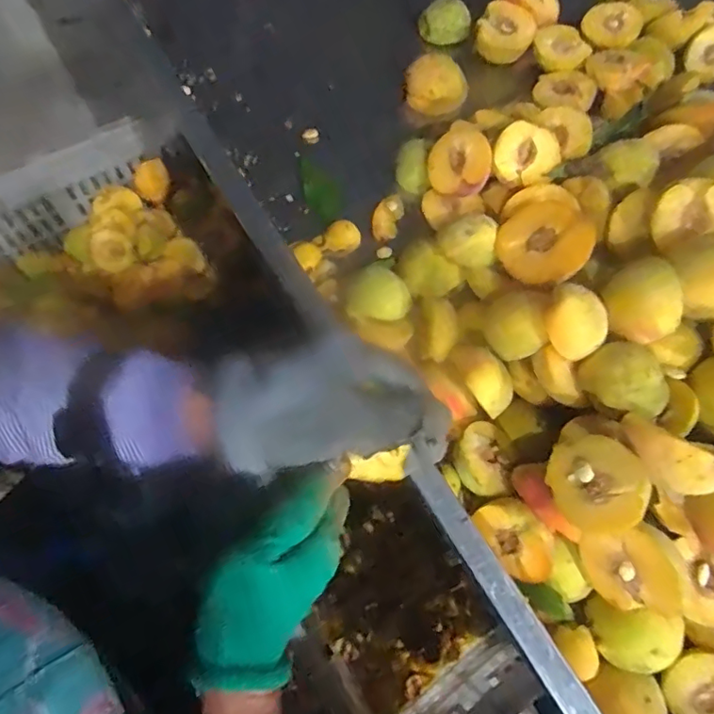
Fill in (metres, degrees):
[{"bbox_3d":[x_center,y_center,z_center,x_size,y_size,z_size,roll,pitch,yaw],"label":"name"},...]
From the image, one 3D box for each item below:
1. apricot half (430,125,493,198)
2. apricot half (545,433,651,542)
[{"bbox_3d":[0.099,-0.184,0.512,0.062,0.027,0.062,2,94,28],"label":"apricot half"},{"bbox_3d":[0.164,0.085,0.366,0.057,0.029,0.062,-36,58,23],"label":"apricot half"}]

